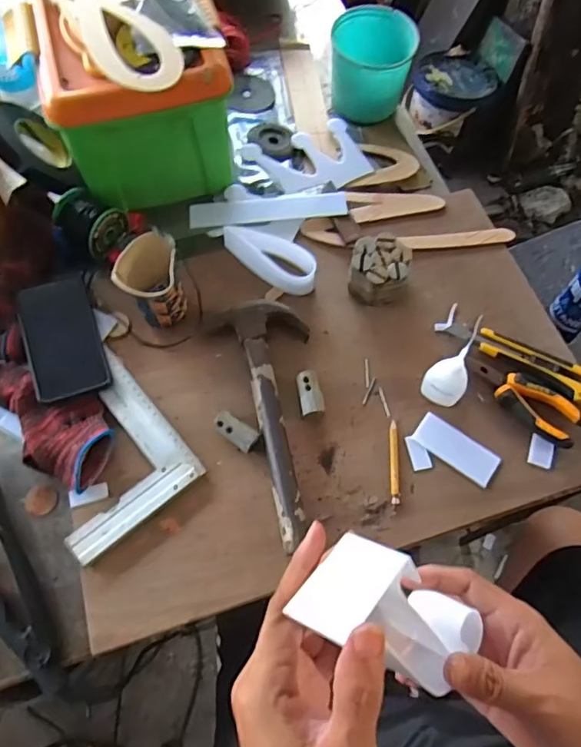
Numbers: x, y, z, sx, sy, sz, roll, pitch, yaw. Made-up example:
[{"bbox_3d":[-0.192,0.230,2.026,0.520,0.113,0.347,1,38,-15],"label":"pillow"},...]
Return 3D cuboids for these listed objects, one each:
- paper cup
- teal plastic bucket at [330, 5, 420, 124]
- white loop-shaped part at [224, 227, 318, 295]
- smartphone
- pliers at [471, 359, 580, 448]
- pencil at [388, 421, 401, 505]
[{"bbox_3d":[-0.159,-0.099,0.623,0.067,0.093,0.071,1,66,-1],"label":"paper cup"},{"bbox_3d":[0.117,-0.448,0.790,0.114,0.105,0.105,1,66,-1],"label":"teal plastic bucket"},{"bbox_3d":[-0.027,-0.151,0.685,0.136,0.037,0.053,33,69,12],"label":"white loop-shaped part"},{"bbox_3d":[-0.262,-0.041,0.622,0.080,0.006,0.147,-15,69,-20],"label":"smartphone"},{"bbox_3d":[0.265,0.025,0.609,0.132,0.013,0.048,41,85,20],"label":"pliers"},{"bbox_3d":[0.113,0.096,0.588,0.011,0.004,0.092,3,66,0],"label":"pencil"}]

